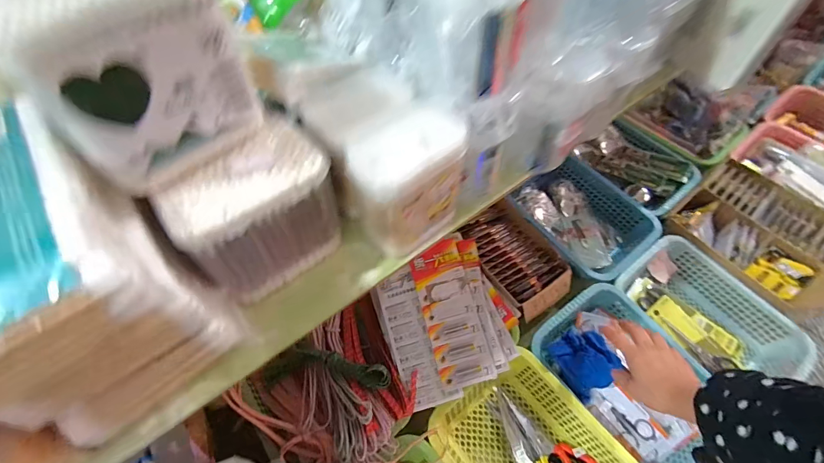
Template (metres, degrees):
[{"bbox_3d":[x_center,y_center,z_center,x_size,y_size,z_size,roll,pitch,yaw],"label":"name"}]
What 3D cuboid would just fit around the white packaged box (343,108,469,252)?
[{"bbox_3d":[-0.003,-0.027,0.223,0.069,0.069,0.044,-28,59,-18],"label":"white packaged box"}]

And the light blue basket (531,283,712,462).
[{"bbox_3d":[0.370,0.249,0.633,0.210,0.094,0.296,-36,61,-22],"label":"light blue basket"}]

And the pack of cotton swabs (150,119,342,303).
[{"bbox_3d":[-0.081,-0.007,0.208,0.043,0.071,0.077,36,63,24],"label":"pack of cotton swabs"}]

